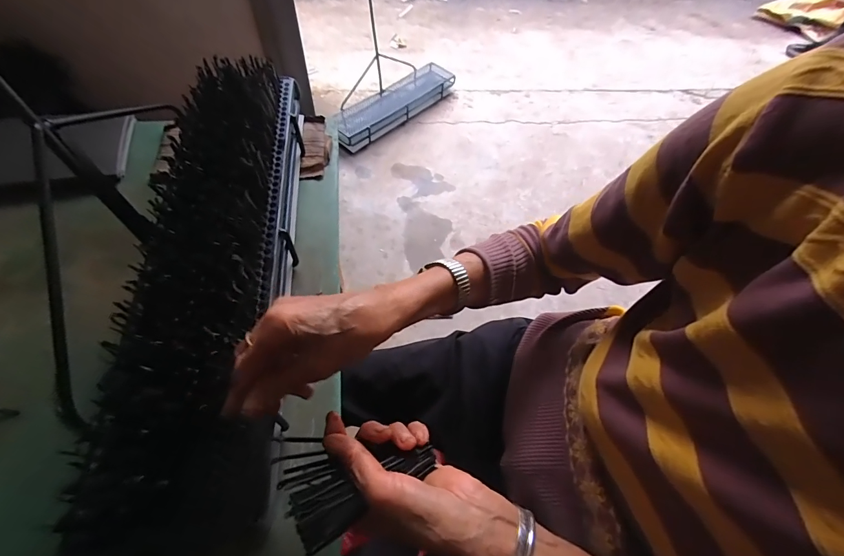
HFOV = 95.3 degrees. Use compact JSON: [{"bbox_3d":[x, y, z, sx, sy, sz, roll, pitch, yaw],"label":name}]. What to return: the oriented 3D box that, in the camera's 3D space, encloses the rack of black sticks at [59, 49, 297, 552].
[{"bbox_3d":[-0.223,-0.047,0.453,0.138,0.128,0.586,-4,58,-4],"label":"rack of black sticks"}]

